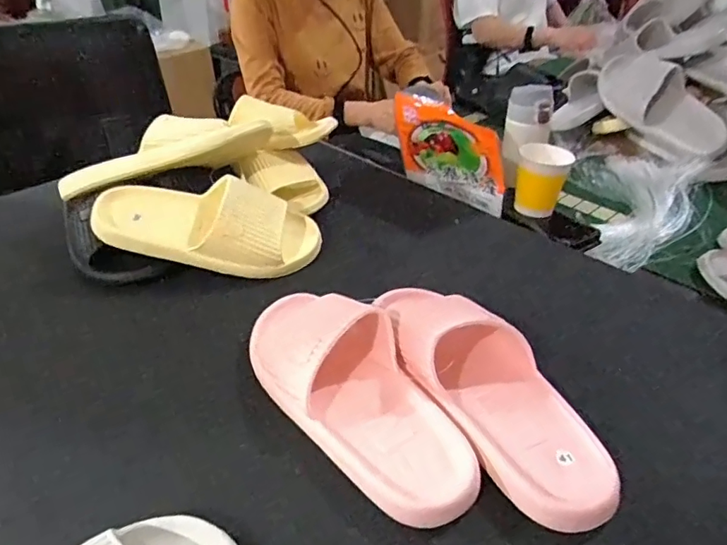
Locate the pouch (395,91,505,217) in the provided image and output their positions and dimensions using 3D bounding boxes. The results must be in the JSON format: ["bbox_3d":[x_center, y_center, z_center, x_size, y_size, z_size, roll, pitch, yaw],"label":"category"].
[{"bbox_3d":[0.119,-0.166,0.745,0.059,0.148,0.180,-26,43,-30],"label":"pouch"}]

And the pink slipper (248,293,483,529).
[{"bbox_3d":[-0.010,0.083,0.430,0.098,0.060,0.244,-24,43,-29],"label":"pink slipper"}]

